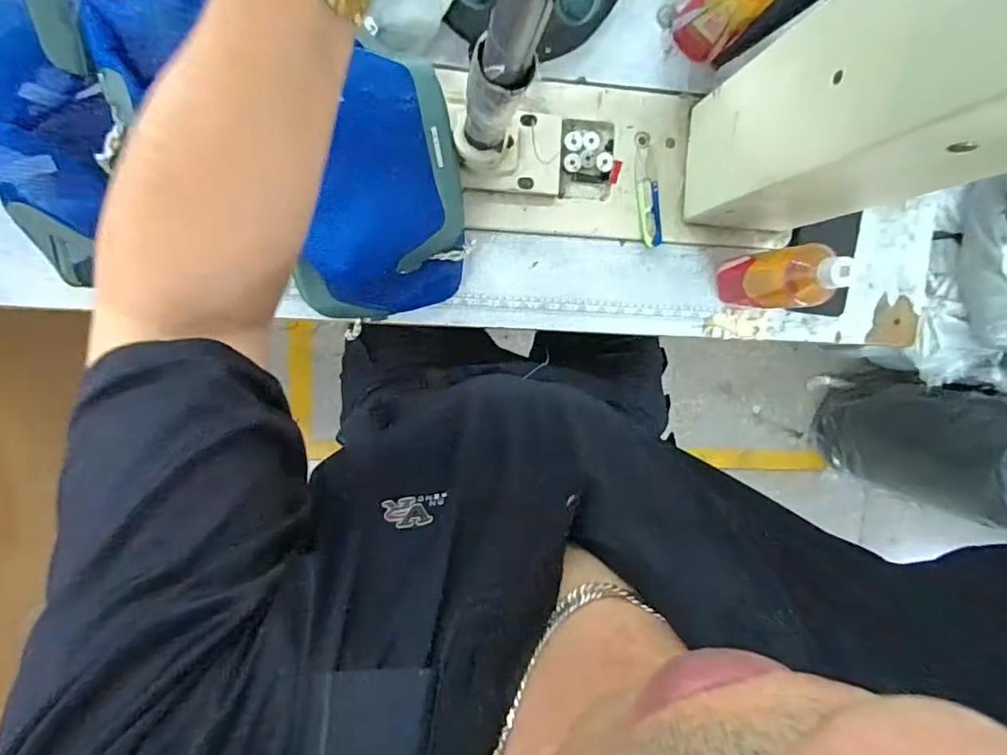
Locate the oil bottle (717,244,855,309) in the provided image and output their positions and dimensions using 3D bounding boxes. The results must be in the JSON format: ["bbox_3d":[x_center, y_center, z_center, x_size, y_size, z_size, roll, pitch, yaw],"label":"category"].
[{"bbox_3d":[0.311,-0.111,0.615,0.048,0.190,0.064,-8,96,-7],"label":"oil bottle"}]

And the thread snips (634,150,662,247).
[{"bbox_3d":[0.181,-0.224,0.681,0.030,0.012,0.118,-8,96,-7],"label":"thread snips"}]

